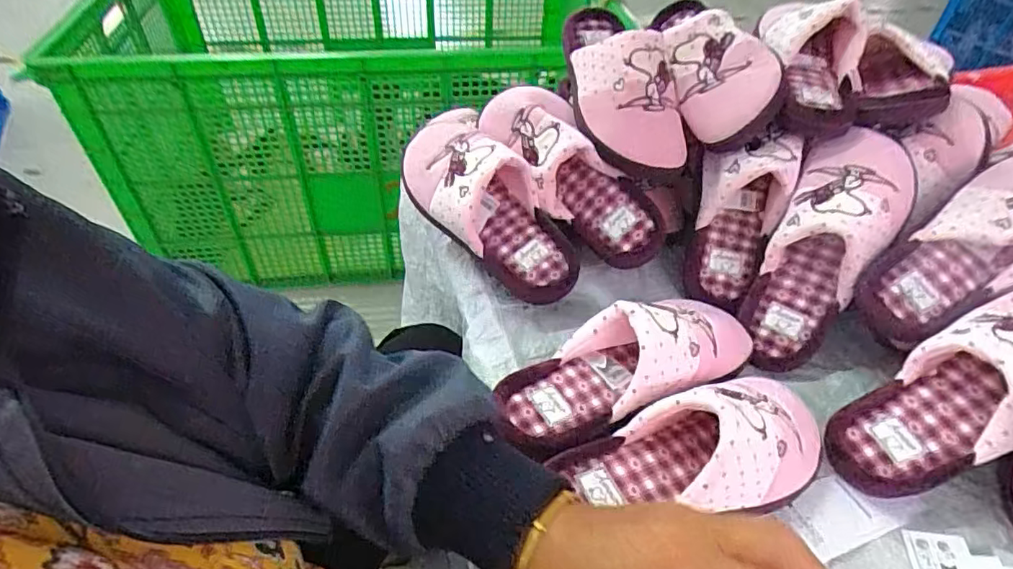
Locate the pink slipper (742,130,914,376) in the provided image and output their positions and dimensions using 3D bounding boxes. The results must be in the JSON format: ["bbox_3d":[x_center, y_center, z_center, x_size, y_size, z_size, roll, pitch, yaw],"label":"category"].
[{"bbox_3d":[0.292,-0.035,0.527,0.097,0.242,0.075,26,5,22],"label":"pink slipper"}]

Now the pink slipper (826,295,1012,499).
[{"bbox_3d":[0.363,0.077,0.439,0.243,0.074,0.094,-40,49,12],"label":"pink slipper"}]

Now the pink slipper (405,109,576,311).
[{"bbox_3d":[-0.018,-0.085,0.586,0.096,0.084,0.242,-32,76,-30],"label":"pink slipper"}]

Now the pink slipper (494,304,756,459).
[{"bbox_3d":[0.100,0.065,0.480,0.226,0.075,0.083,-19,49,-21],"label":"pink slipper"}]

